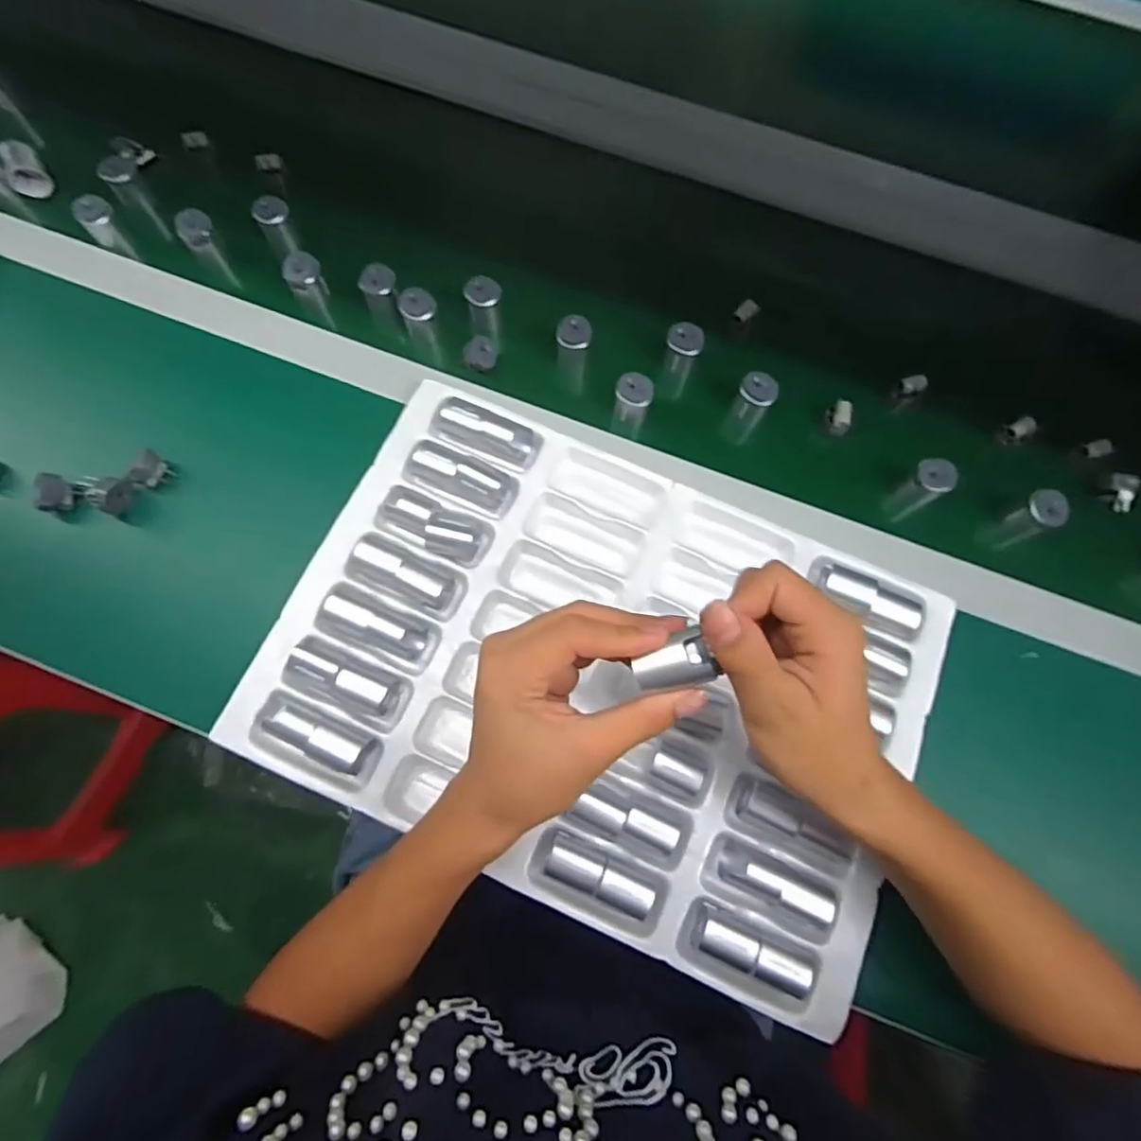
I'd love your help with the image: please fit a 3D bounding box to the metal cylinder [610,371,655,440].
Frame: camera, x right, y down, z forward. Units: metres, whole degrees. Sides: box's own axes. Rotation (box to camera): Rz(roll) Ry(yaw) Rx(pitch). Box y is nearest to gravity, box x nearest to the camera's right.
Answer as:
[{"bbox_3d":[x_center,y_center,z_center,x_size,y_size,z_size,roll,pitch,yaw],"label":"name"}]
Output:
[{"bbox_3d":[0.052,-0.141,0.522,0.030,0.067,0.026,10,77,1],"label":"metal cylinder"}]

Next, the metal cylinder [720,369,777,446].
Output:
[{"bbox_3d":[0.155,-0.141,0.532,0.031,0.077,0.027,36,78,7],"label":"metal cylinder"}]

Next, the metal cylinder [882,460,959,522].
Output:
[{"bbox_3d":[0.296,-0.068,0.518,0.030,0.071,0.030,0,77,-2],"label":"metal cylinder"}]

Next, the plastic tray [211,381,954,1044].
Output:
[{"bbox_3d":[0.025,0.068,0.443,0.452,0.036,0.315,24,77,4],"label":"plastic tray"}]

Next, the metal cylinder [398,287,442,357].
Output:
[{"bbox_3d":[-0.131,-0.221,0.544,0.029,0.067,0.024,-10,77,-4],"label":"metal cylinder"}]

